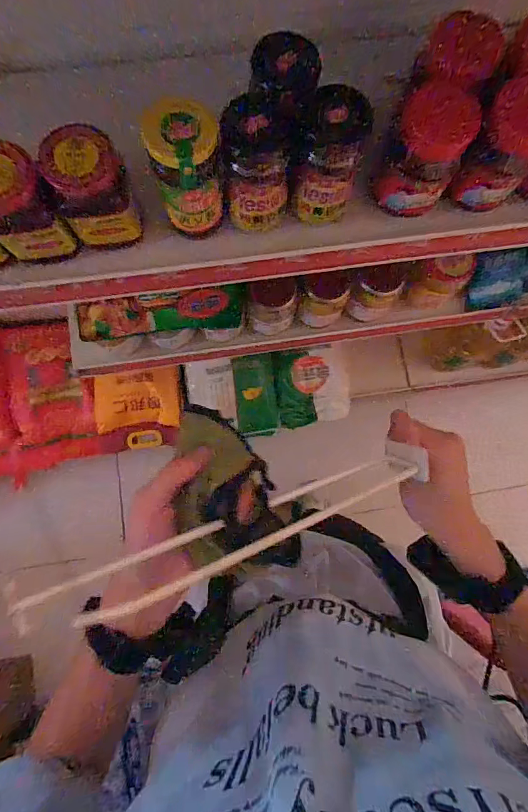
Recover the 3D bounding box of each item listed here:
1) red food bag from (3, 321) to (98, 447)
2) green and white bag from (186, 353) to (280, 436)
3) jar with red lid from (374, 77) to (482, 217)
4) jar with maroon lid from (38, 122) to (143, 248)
[{"bbox_3d":[-0.665,-0.063,1.229,0.246,0.073,0.371,-4,102,-4],"label":"red food bag"},{"bbox_3d":[-0.097,-0.025,1.203,0.261,0.072,0.254,-10,108,-10],"label":"green and white bag"},{"bbox_3d":[0.174,-0.271,0.422,0.073,0.091,0.083,21,81,1],"label":"jar with red lid"},{"bbox_3d":[-0.171,-0.218,0.400,0.074,0.097,0.064,-9,82,-3],"label":"jar with maroon lid"}]

